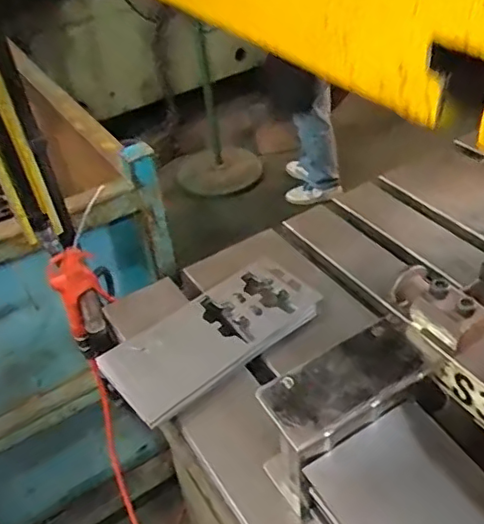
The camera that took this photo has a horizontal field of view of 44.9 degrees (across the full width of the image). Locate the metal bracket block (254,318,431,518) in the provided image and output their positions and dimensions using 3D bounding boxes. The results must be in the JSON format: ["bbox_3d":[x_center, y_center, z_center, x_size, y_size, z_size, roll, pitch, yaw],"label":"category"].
[{"bbox_3d":[0.099,0.149,0.561,0.163,0.128,0.081,-22,42,-18],"label":"metal bracket block"}]

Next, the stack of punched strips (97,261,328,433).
[{"bbox_3d":[-0.034,0.089,0.736,0.273,0.019,0.120,-32,46,-27],"label":"stack of punched strips"}]

